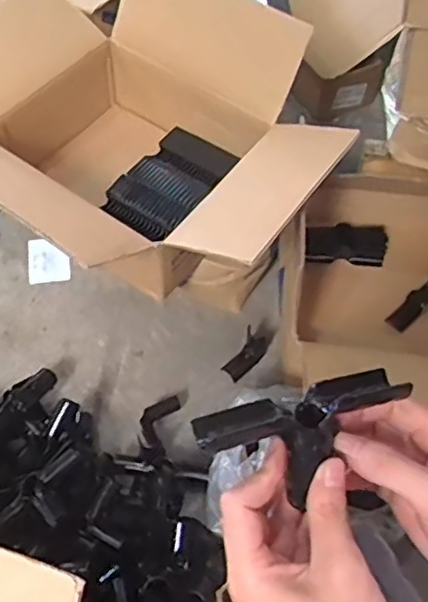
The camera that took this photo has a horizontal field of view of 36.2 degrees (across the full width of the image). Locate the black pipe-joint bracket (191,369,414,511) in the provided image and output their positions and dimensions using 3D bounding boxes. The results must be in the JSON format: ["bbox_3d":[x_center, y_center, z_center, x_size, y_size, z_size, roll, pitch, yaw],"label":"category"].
[{"bbox_3d":[0.058,0.085,0.382,0.127,0.044,0.071,-14,55,-11],"label":"black pipe-joint bracket"}]

